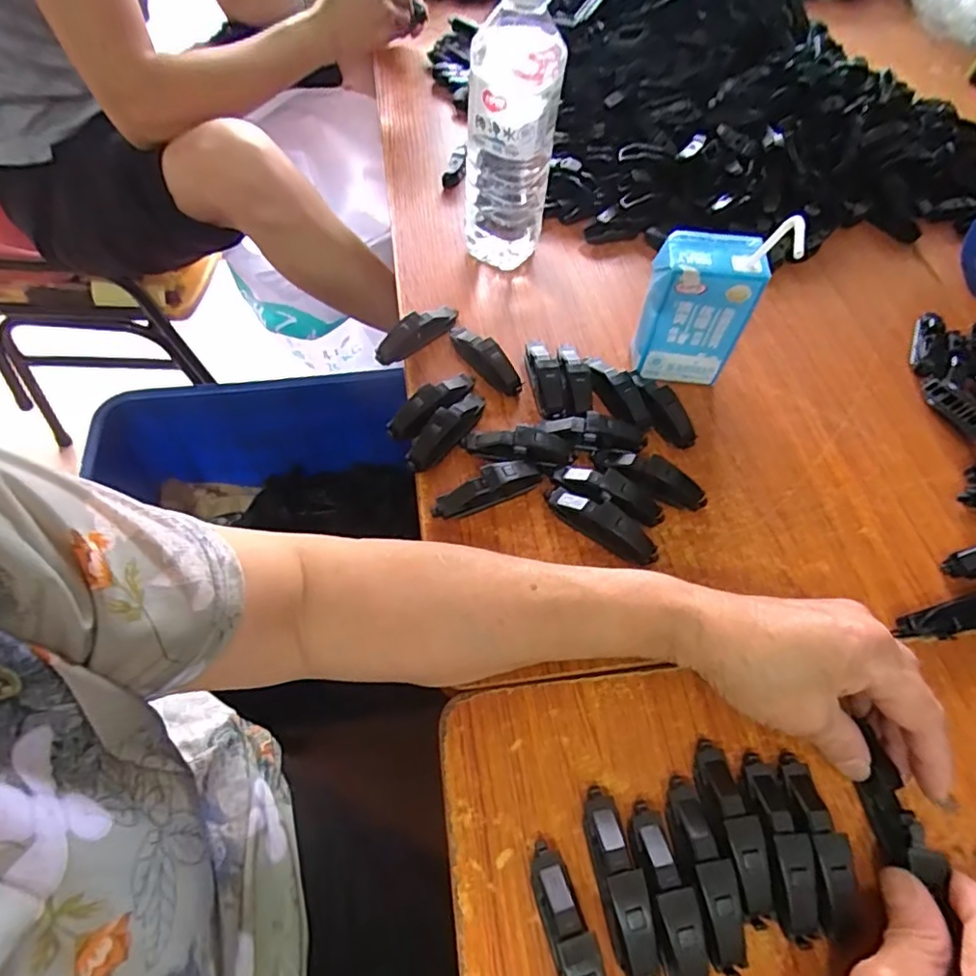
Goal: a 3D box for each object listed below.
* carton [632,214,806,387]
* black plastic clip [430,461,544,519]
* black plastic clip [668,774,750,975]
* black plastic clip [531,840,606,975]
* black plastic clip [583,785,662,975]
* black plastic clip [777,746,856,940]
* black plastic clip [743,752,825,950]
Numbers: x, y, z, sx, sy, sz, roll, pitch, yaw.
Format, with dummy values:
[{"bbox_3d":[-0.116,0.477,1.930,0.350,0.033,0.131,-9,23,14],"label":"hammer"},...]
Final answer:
[{"bbox_3d":[0.151,-0.132,0.427,0.079,0.138,0.055,16,58,7],"label":"carton"},{"bbox_3d":[-0.002,0.000,0.400,0.073,0.020,0.020,-19,61,-15],"label":"black plastic clip"},{"bbox_3d":[0.103,0.185,0.290,0.024,0.025,0.080,-11,59,-10],"label":"black plastic clip"},{"bbox_3d":[0.038,0.208,0.273,0.019,0.023,0.079,-13,60,-11],"label":"black plastic clip"},{"bbox_3d":[0.062,0.188,0.286,0.020,0.021,0.079,-8,59,-8],"label":"black plastic clip"},{"bbox_3d":[0.163,0.176,0.300,0.021,0.023,0.079,-1,58,-4],"label":"black plastic clip"},{"bbox_3d":[0.145,0.177,0.299,0.021,0.024,0.080,-5,58,-7],"label":"black plastic clip"}]

